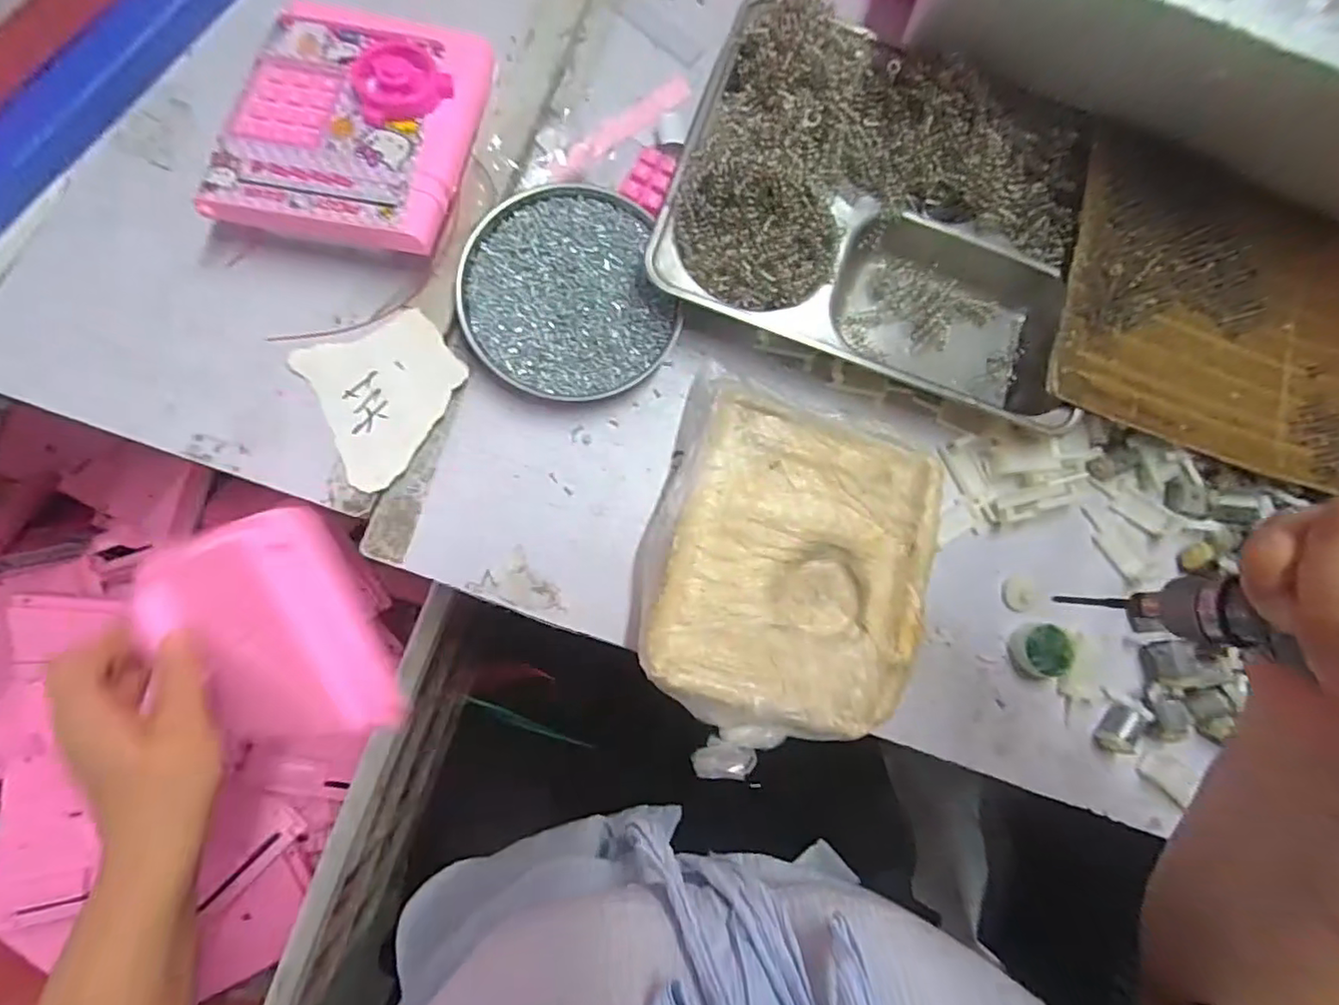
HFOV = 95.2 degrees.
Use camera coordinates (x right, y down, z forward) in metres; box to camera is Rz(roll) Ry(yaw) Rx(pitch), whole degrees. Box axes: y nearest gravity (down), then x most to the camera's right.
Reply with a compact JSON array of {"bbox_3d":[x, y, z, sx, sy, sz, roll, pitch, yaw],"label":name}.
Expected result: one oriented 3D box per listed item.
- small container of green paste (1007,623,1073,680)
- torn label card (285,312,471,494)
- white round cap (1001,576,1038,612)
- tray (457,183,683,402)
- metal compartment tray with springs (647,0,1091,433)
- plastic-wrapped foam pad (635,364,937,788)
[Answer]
[{"bbox_3d":[0.238,0.095,0.387,0.033,0.015,0.034,-3,84,-5],"label":"small container of green paste"},{"bbox_3d":[-0.170,-0.067,0.375,0.087,0.009,0.093,-30,87,-7],"label":"torn label card"},{"bbox_3d":[0.230,0.060,0.402,0.024,0.004,0.022,0,84,-4],"label":"white round cap"},{"bbox_3d":[-0.064,-0.131,0.384,0.124,0.017,0.131,0,84,-4],"label":"tray"},{"bbox_3d":[0.136,-0.182,0.386,0.259,0.050,0.199,17,83,-2],"label":"metal compartment tray with springs"},{"bbox_3d":[0.066,0.046,0.368,0.159,0.048,0.213,17,83,-2],"label":"plastic-wrapped foam pad"}]

